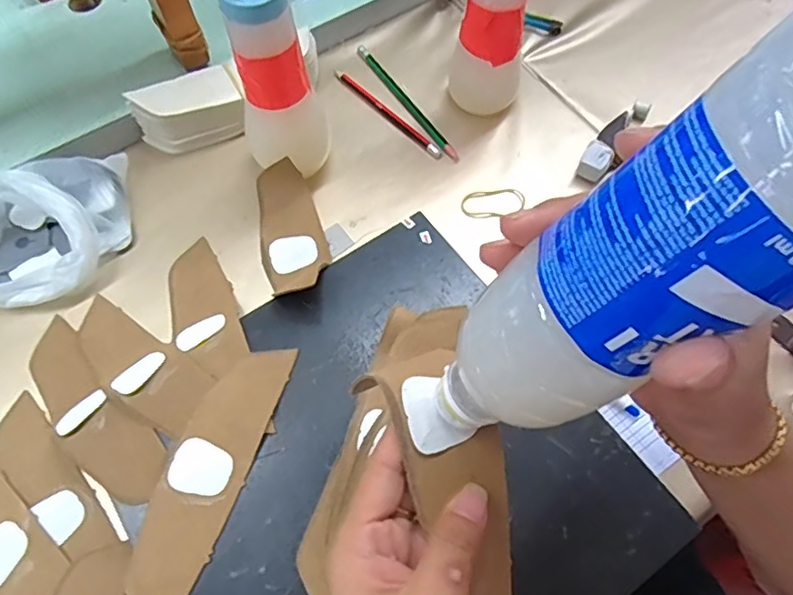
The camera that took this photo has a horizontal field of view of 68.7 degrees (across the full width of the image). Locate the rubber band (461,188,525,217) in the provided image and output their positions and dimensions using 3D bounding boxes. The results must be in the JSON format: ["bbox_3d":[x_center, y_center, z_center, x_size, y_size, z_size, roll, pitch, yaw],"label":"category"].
[{"bbox_3d":[0.086,-0.083,0.510,0.056,0.004,0.027,-11,65,-5],"label":"rubber band"}]

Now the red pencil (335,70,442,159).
[{"bbox_3d":[-0.010,-0.177,0.552,0.010,0.004,0.142,-40,71,-17],"label":"red pencil"}]

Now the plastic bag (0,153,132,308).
[{"bbox_3d":[-0.293,-0.054,0.466,0.147,0.062,0.111,-20,66,-10],"label":"plastic bag"}]

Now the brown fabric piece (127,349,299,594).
[{"bbox_3d":[-0.126,0.116,0.388,0.051,0.004,0.183,19,67,5],"label":"brown fabric piece"}]

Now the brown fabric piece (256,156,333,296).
[{"bbox_3d":[-0.090,-0.058,0.486,0.056,0.028,0.113,-17,65,-8],"label":"brown fabric piece"}]

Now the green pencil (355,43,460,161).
[{"bbox_3d":[0.008,-0.191,0.562,0.010,0.004,0.169,-30,68,-14],"label":"green pencil"}]

